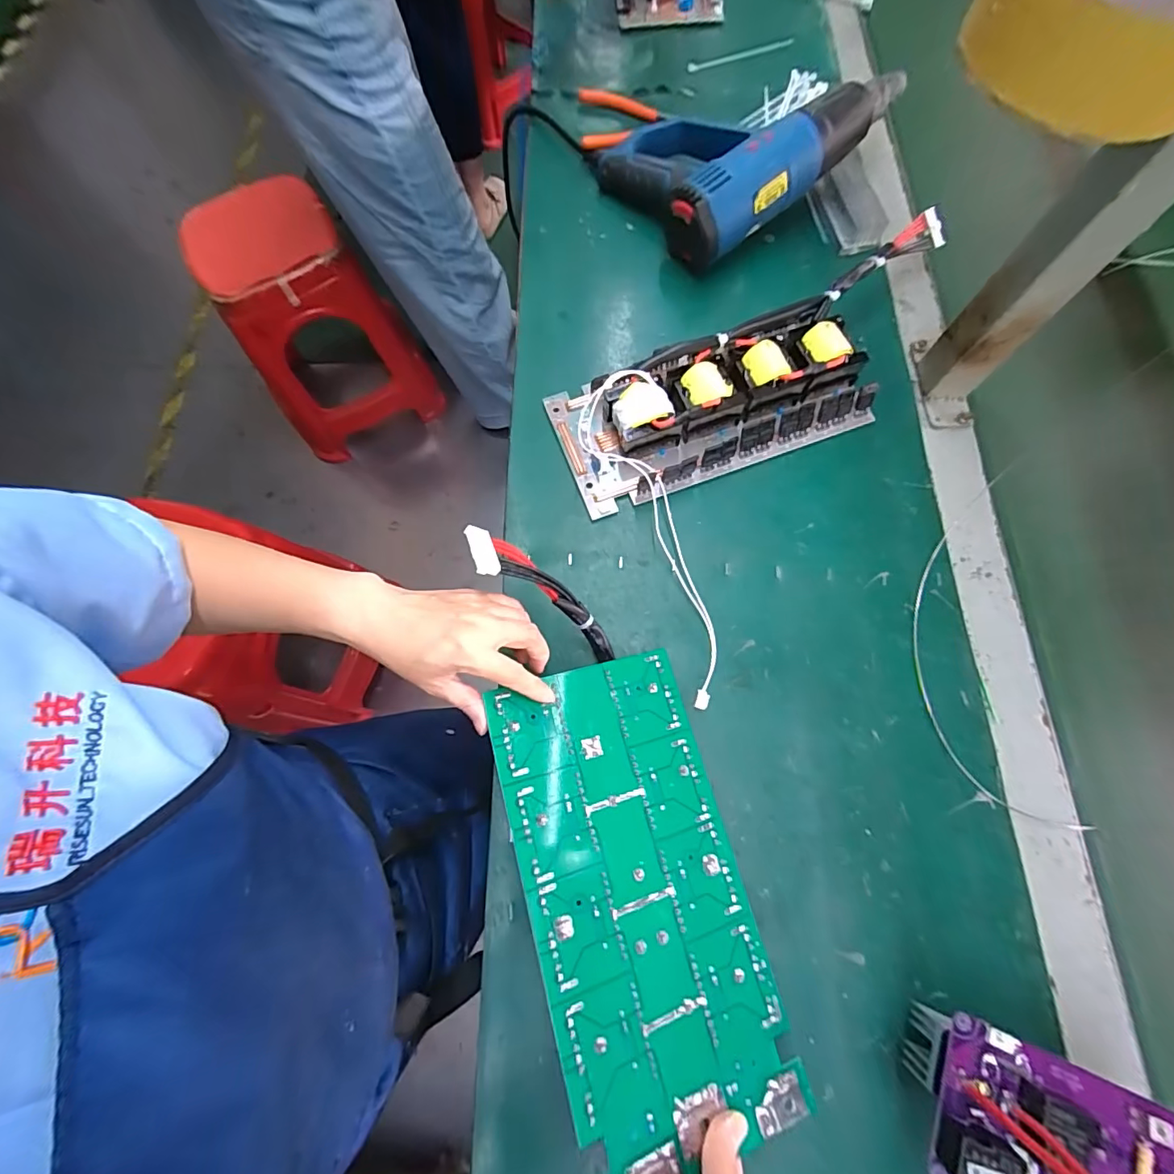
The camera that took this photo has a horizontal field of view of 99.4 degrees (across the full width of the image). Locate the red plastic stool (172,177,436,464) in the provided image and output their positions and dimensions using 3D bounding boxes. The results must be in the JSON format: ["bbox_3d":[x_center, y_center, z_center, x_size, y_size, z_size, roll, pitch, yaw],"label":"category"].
[{"bbox_3d":[-0.591,-0.568,1.155,0.355,0.500,0.340,-21,74,-5],"label":"red plastic stool"}]

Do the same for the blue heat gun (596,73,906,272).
[{"bbox_3d":[0.174,-0.482,0.541,0.284,0.087,0.196,-33,75,-9],"label":"blue heat gun"}]

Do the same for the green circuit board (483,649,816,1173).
[{"bbox_3d":[0.032,0.191,0.318,0.137,0.004,0.279,-10,73,-19],"label":"green circuit board"}]

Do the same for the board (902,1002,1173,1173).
[{"bbox_3d":[0.265,0.316,0.290,0.139,0.085,0.082,23,75,8],"label":"board"}]

